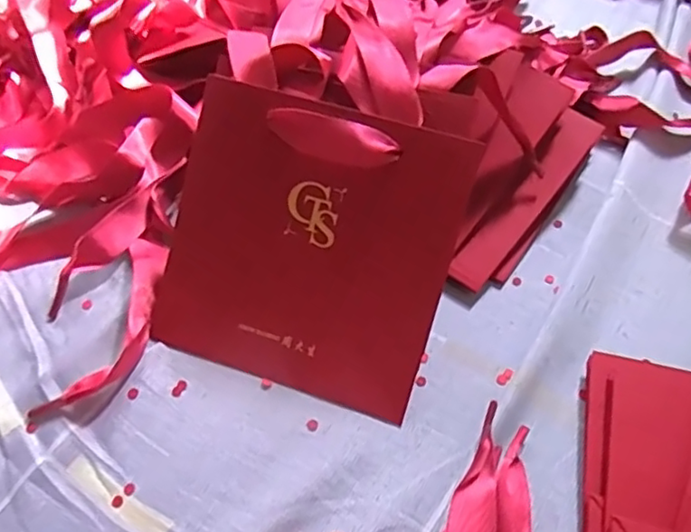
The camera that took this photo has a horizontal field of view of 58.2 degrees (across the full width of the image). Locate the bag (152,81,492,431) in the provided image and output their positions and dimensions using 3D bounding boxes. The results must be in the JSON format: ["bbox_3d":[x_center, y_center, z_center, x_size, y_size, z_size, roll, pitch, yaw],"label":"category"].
[{"bbox_3d":[-0.019,-0.008,0.306,0.135,0.138,0.011,17,11,8],"label":"bag"}]

